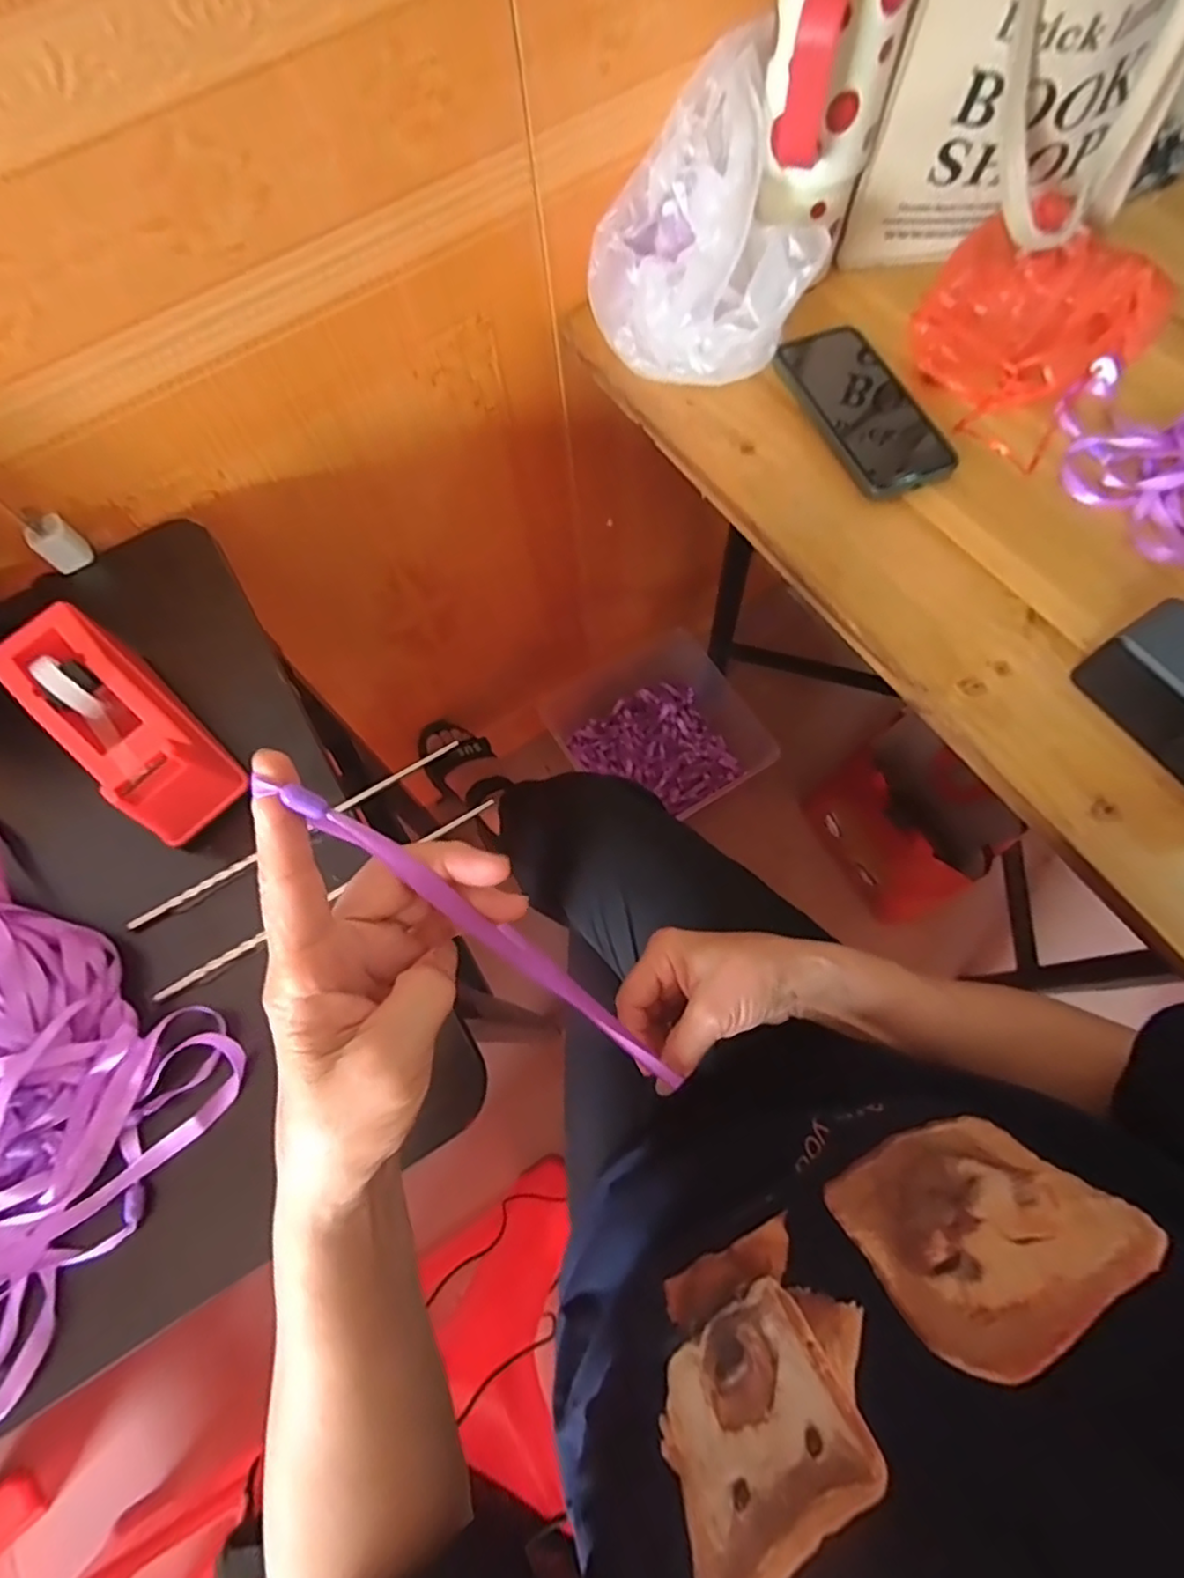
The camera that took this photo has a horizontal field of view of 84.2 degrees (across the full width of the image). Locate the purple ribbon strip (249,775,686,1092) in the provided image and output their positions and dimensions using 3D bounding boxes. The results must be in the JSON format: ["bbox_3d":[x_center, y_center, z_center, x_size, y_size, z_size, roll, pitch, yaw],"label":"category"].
[{"bbox_3d":[-0.035,0.077,0.305,0.017,0.246,0.012,18,66,49],"label":"purple ribbon strip"}]

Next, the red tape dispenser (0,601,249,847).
[{"bbox_3d":[-0.288,-0.039,0.405,0.159,0.071,0.062,41,78,16],"label":"red tape dispenser"}]

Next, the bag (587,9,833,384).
[{"bbox_3d":[0.080,-0.418,0.500,0.151,0.115,0.225,-16,70,-2],"label":"bag"}]

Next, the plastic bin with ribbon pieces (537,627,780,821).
[{"bbox_3d":[0.107,-0.096,1.156,0.302,0.124,0.303,-29,71,-6],"label":"plastic bin with ribbon pieces"}]

